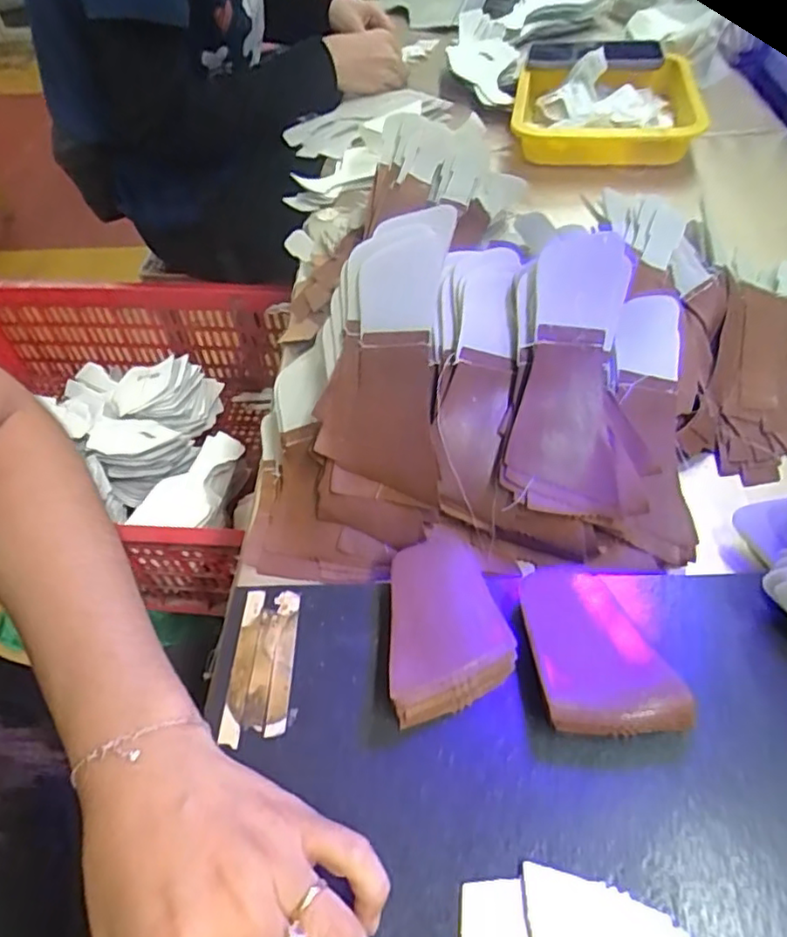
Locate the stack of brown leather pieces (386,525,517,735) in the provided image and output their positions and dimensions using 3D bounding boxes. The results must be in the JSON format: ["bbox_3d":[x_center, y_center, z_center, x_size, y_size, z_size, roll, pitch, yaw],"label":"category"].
[{"bbox_3d":[0.021,0.077,0.320,0.063,0.019,0.088,-15,52,-7],"label":"stack of brown leather pieces"}]

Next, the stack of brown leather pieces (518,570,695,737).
[{"bbox_3d":[0.099,0.087,0.305,0.064,0.023,0.078,-6,51,0],"label":"stack of brown leather pieces"}]

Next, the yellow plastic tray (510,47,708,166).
[{"bbox_3d":[0.246,-0.425,0.732,0.208,0.048,0.220,4,54,6],"label":"yellow plastic tray"}]

